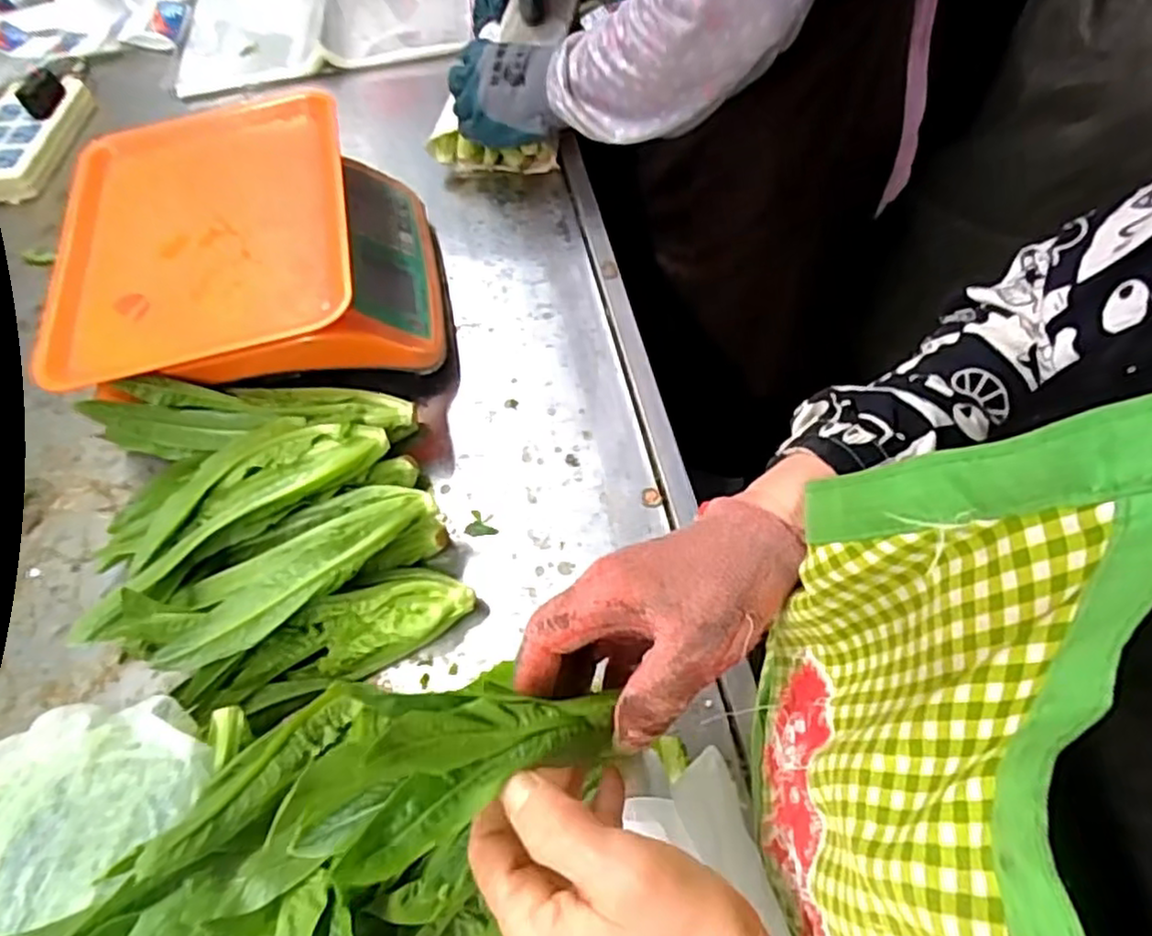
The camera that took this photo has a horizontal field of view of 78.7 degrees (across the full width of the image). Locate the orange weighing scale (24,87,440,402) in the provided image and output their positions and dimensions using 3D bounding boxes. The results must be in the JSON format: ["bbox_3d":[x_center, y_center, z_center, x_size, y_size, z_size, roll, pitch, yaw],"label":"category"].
[{"bbox_3d":[-0.275,-0.180,0.617,0.282,0.123,0.272,-19,61,-8],"label":"orange weighing scale"}]

